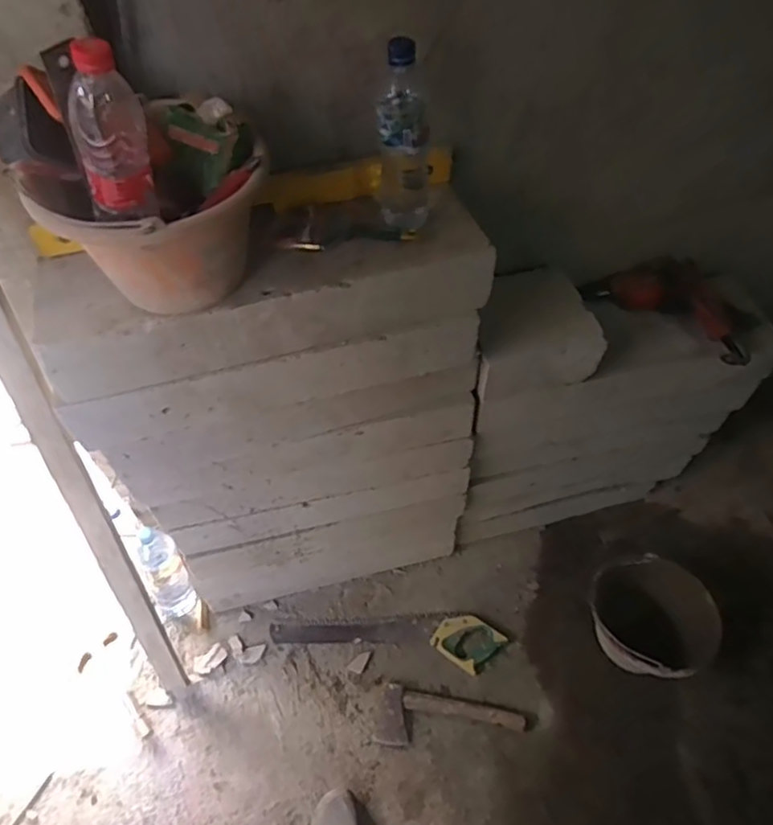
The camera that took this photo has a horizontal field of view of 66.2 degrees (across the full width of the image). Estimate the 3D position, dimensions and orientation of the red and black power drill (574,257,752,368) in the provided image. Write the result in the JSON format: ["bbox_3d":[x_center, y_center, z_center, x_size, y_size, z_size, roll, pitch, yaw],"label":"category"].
[{"bbox_3d":[0.516,-0.194,1.066,0.304,0.106,0.091,34,61,24],"label":"red and black power drill"}]

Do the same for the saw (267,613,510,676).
[{"bbox_3d":[0.004,0.505,1.360,0.527,0.030,0.104,5,53,5],"label":"saw"}]

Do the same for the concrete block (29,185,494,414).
[{"bbox_3d":[-0.156,-0.170,0.809,0.589,0.106,0.163,-14,54,-9],"label":"concrete block"}]

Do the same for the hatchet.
[{"bbox_3d":[0.135,0.658,1.245,0.302,0.035,0.113,10,54,9],"label":"hatchet"}]

